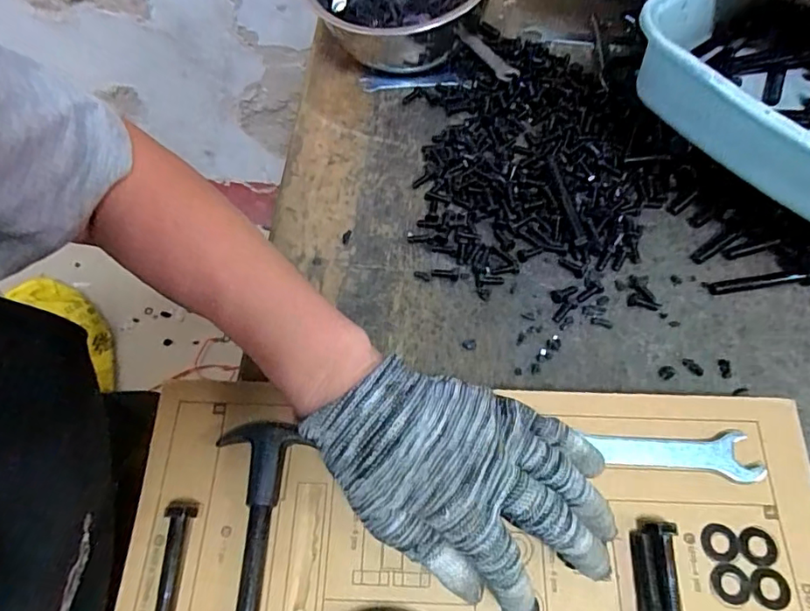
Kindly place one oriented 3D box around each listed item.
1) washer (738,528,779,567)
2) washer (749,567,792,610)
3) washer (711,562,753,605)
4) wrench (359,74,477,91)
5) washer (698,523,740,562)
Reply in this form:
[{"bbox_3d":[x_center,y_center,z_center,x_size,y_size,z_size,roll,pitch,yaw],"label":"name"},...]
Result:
[{"bbox_3d":[0.192,0.131,0.287,0.021,0.004,0.019,-37,68,-18],"label":"washer"},{"bbox_3d":[0.192,0.148,0.278,0.021,0.004,0.020,9,62,4],"label":"washer"},{"bbox_3d":[0.172,0.146,0.278,0.020,0.004,0.018,8,62,4],"label":"washer"},{"bbox_3d":[0.011,-0.202,0.481,0.103,0.008,0.016,1,62,0],"label":"wrench"},{"bbox_3d":[0.171,0.128,0.288,0.022,0.004,0.018,9,62,4],"label":"washer"}]

